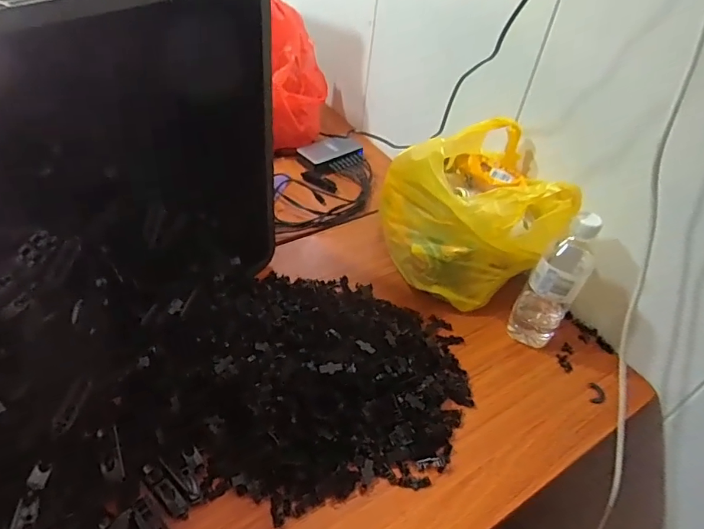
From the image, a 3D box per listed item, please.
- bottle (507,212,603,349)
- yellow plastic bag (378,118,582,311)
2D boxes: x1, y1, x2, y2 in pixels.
[{"bbox_3d":[0.266,0.022,0.613,0.062,0.201,0.073,28,46,21],"label":"bottle"},{"bbox_3d":[0.159,-0.074,0.671,0.220,0.210,0.208,8,43,0],"label":"yellow plastic bag"}]

